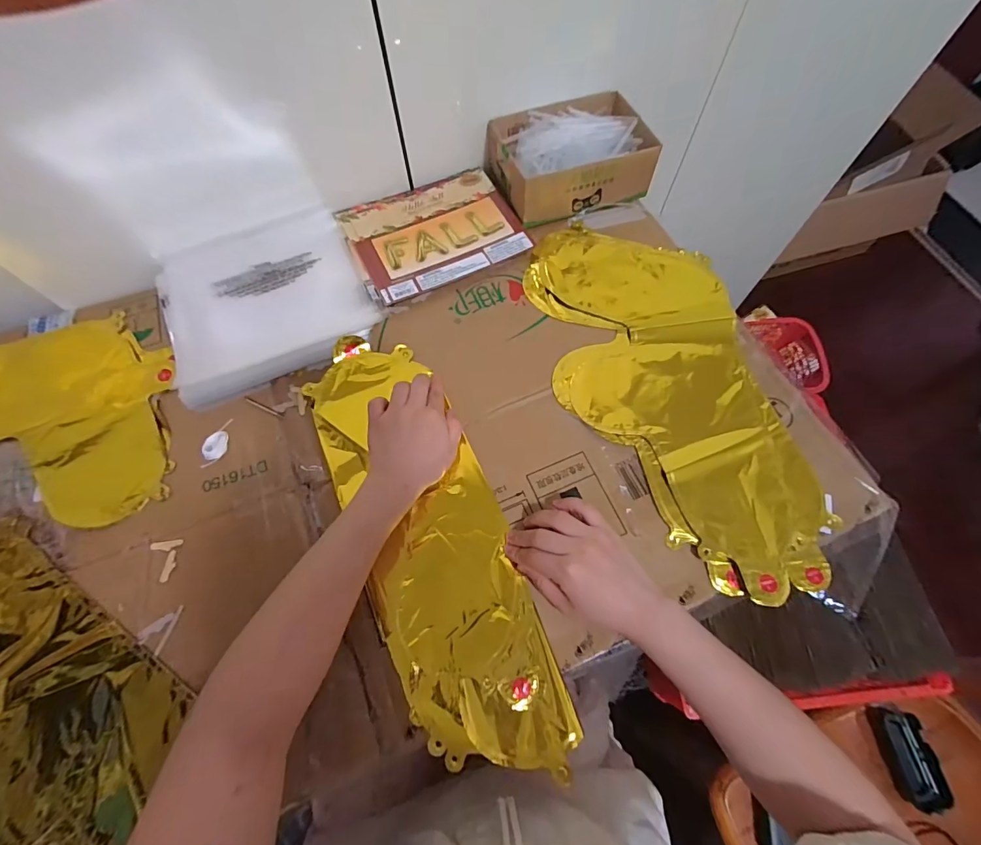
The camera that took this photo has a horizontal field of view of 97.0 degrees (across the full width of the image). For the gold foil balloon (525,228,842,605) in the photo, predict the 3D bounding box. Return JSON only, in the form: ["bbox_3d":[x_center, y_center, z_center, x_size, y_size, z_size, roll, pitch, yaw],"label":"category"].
[{"bbox_3d":[0.186,-0.045,0.466,0.216,0.012,0.432,-10,68,-4],"label":"gold foil balloon"}]

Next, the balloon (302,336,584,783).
[{"bbox_3d":[-0.062,0.099,0.413,0.141,0.016,0.421,-26,70,-10],"label":"balloon"}]

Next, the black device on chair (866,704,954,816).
[{"bbox_3d":[0.596,0.475,0.615,0.057,0.024,0.122,-9,67,-3],"label":"black device on chair"}]

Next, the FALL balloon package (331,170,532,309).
[{"bbox_3d":[-0.076,-0.246,0.558,0.207,0.012,0.166,-26,70,-10],"label":"FALL balloon package"}]

